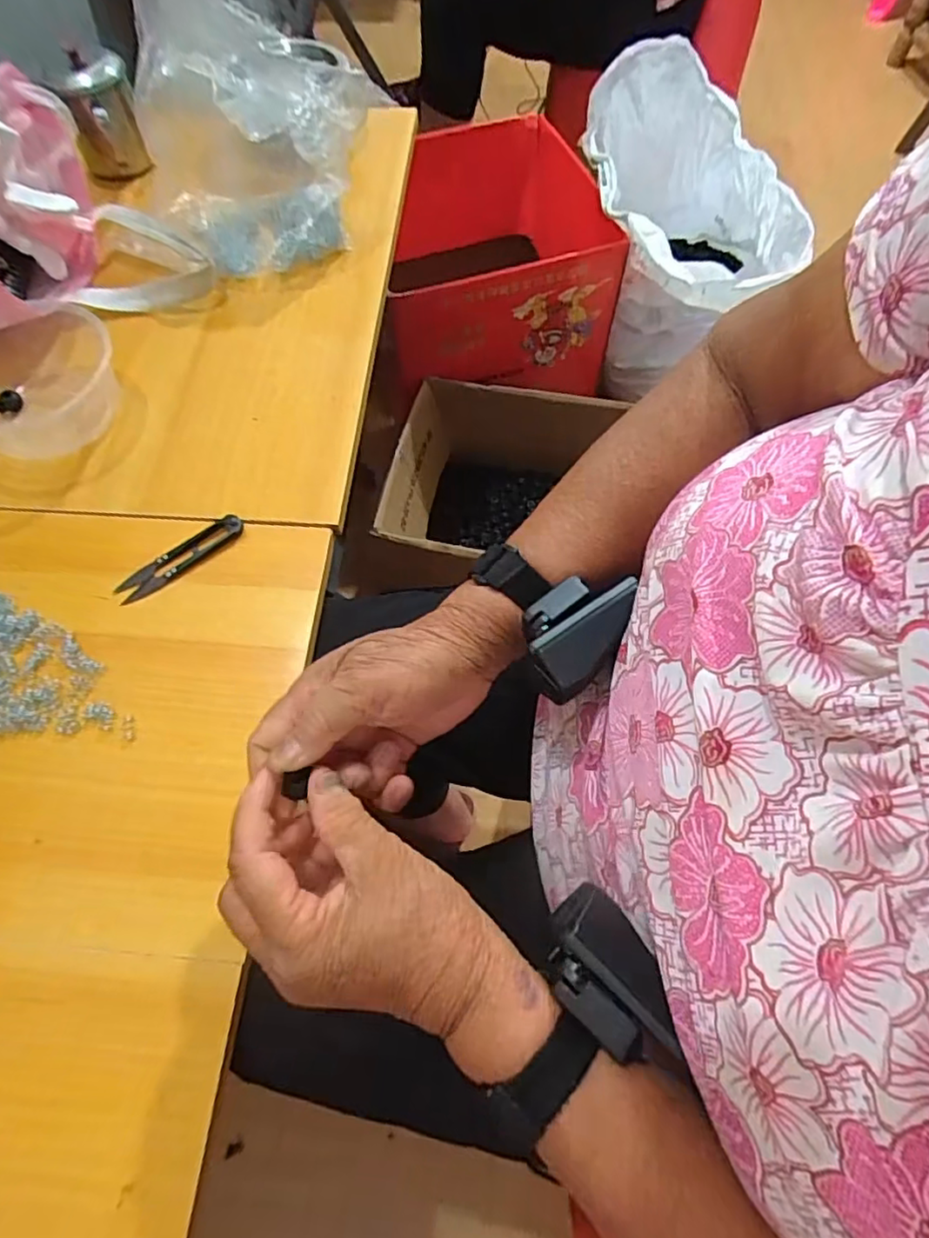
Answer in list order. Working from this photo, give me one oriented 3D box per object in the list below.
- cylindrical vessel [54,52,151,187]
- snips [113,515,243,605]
[{"bbox_3d":[-0.370,-0.499,0.622,0.071,0.095,0.071,-12,64,-5],"label":"cylindrical vessel"},{"bbox_3d":[-0.214,-0.047,0.454,0.101,0.008,0.025,-36,68,-15],"label":"snips"}]

